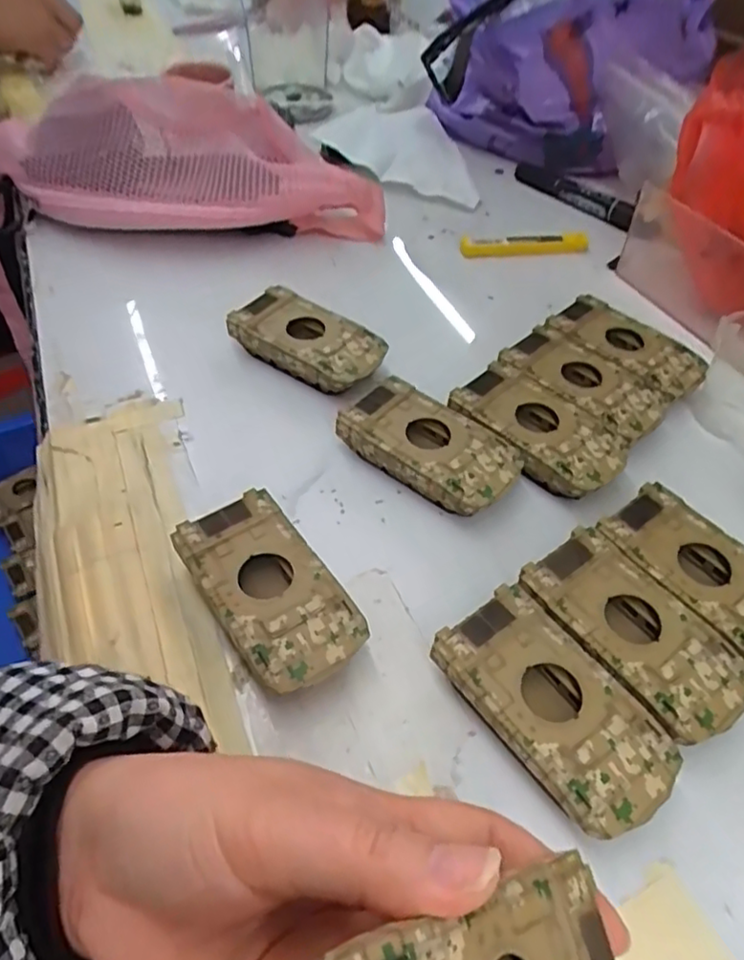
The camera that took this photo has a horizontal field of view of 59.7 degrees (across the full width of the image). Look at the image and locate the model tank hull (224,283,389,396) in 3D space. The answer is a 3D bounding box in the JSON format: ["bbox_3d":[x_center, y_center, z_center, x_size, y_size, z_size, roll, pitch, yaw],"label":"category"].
[{"bbox_3d":[-0.040,-0.086,0.411,0.093,0.025,0.048,29,54,20],"label":"model tank hull"}]

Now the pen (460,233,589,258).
[{"bbox_3d":[0.122,-0.189,0.516,0.106,0.013,0.012,-6,50,-7],"label":"pen"}]

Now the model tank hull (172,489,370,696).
[{"bbox_3d":[-0.046,0.052,0.295,0.050,0.025,0.096,-28,57,-24],"label":"model tank hull"}]

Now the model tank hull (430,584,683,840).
[{"bbox_3d":[0.073,0.094,0.265,0.052,0.025,0.095,-30,57,-25],"label":"model tank hull"}]

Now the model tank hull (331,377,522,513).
[{"bbox_3d":[0.032,-0.016,0.356,0.093,0.026,0.051,35,57,24],"label":"model tank hull"}]

